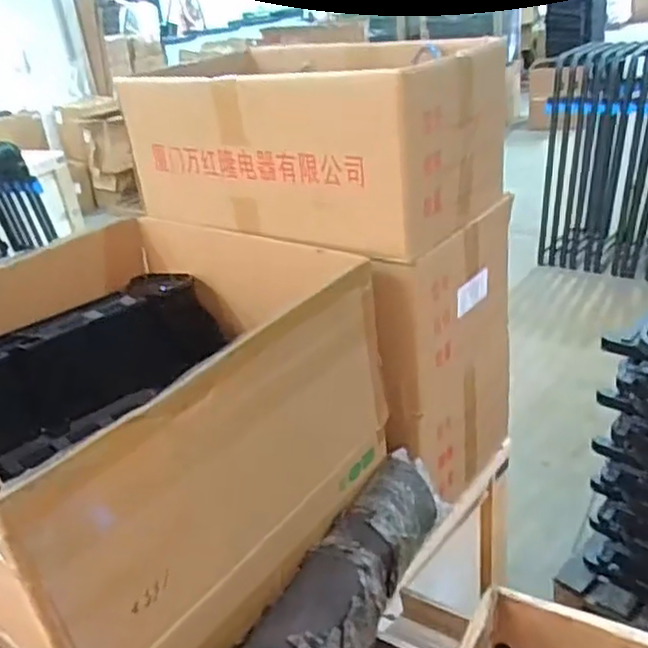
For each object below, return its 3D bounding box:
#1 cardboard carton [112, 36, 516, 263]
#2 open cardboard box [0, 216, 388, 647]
[{"bbox_3d":[-0.008,-0.318,1.158,0.534,0.236,0.364,12,33,33],"label":"cardboard carton"},{"bbox_3d":[-0.272,0.130,0.976,0.515,0.348,0.597,11,32,32],"label":"open cardboard box"}]

